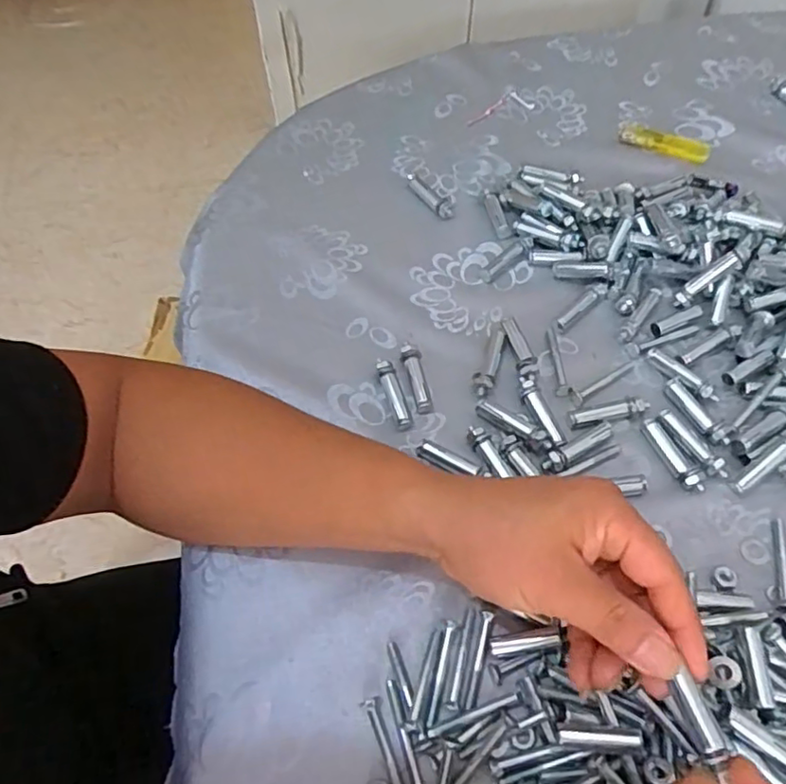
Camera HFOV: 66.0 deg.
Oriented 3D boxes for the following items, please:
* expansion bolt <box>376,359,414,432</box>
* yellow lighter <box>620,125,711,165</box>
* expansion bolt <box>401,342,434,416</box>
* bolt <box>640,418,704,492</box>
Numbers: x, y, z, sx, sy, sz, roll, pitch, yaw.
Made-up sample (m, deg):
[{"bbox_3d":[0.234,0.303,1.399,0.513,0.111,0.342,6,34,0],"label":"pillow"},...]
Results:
[{"bbox_3d":[0.001,0.000,0.425,0.011,0.009,0.058,-17,61,-7],"label":"expansion bolt"},{"bbox_3d":[0.245,-0.225,0.546,0.077,0.012,0.021,19,63,12],"label":"yellow lighter"},{"bbox_3d":[0.016,-0.013,0.432,0.013,0.011,0.060,-13,61,-5],"label":"expansion bolt"},{"bbox_3d":[0.183,0.040,0.395,0.012,0.012,0.054,-22,62,-10],"label":"bolt"}]

